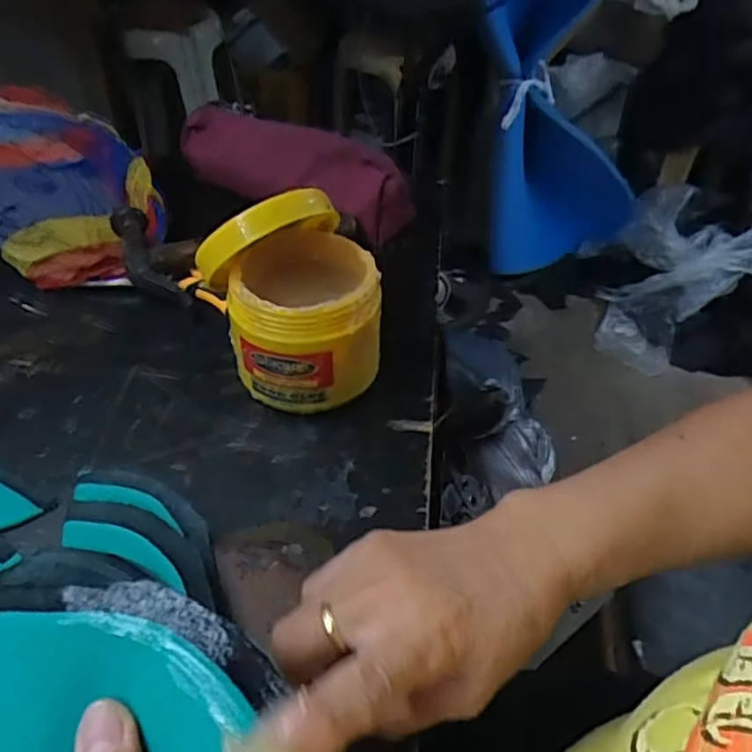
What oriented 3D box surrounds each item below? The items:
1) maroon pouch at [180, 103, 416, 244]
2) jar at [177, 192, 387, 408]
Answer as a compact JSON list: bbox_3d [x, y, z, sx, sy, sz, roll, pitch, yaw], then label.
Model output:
[{"bbox_3d":[-0.083,-0.200,0.609,0.247,0.068,0.047,24,48,20],"label":"maroon pouch"},{"bbox_3d":[-0.050,-0.045,0.417,0.096,0.134,0.091,2,44,-2],"label":"jar"}]

